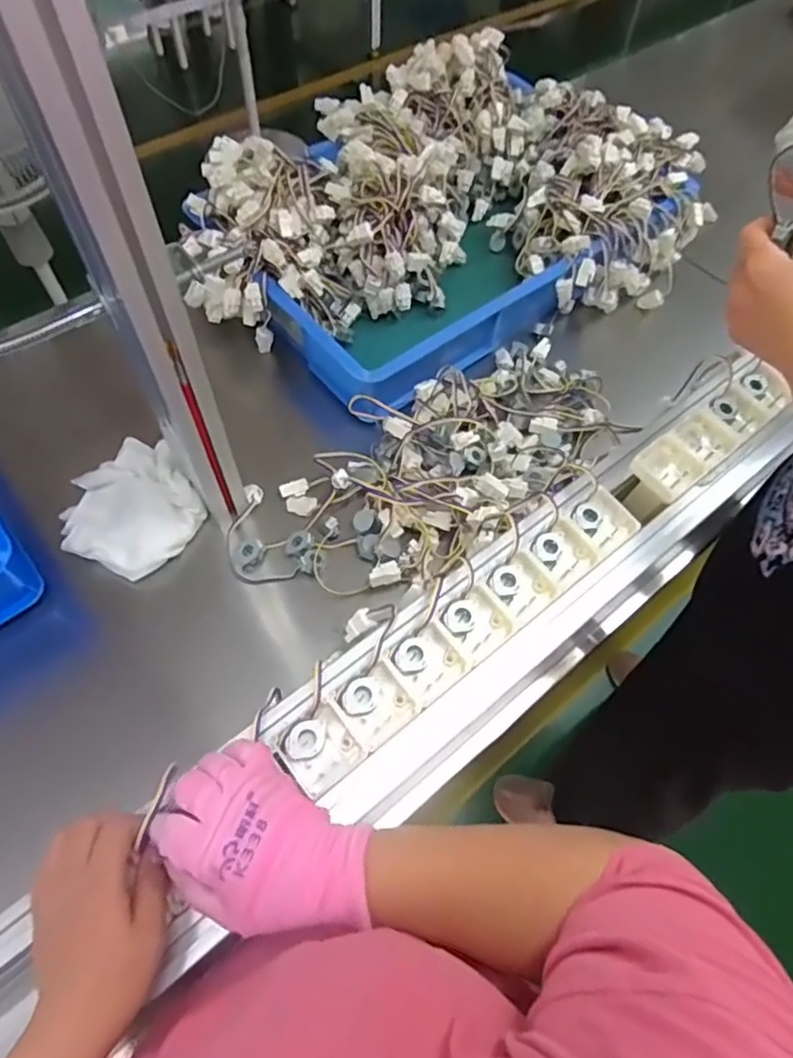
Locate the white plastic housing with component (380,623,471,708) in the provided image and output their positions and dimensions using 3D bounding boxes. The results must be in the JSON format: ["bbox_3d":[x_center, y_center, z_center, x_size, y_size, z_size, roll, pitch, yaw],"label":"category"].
[{"bbox_3d":[0.022,0.104,0.471,0.050,0.017,0.049,-34,67,-19],"label":"white plastic housing with component"}]

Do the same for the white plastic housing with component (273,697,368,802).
[{"bbox_3d":[-0.054,0.157,0.438,0.048,0.013,0.049,-38,69,-21],"label":"white plastic housing with component"}]

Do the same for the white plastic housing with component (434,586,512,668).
[{"bbox_3d":[0.062,0.078,0.489,0.047,0.018,0.046,-35,68,-19],"label":"white plastic housing with component"}]

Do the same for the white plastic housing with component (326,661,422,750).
[{"bbox_3d":[-0.017,0.130,0.454,0.051,0.014,0.046,-31,67,-18],"label":"white plastic housing with component"}]

